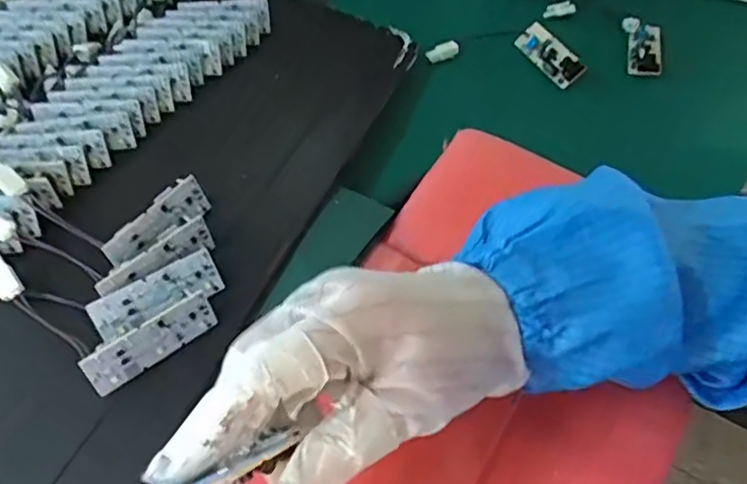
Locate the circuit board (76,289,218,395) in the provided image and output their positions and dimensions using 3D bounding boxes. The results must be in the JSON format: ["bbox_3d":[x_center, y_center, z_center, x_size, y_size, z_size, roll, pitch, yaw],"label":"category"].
[{"bbox_3d":[-0.109,0.049,0.304,0.065,0.023,0.004,-33,38,-25],"label":"circuit board"}]

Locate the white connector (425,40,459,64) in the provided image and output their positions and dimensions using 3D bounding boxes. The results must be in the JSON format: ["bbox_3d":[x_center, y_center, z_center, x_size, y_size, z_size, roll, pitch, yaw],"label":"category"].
[{"bbox_3d":[0.057,-0.156,0.502,0.026,0.011,0.009,-17,56,18],"label":"white connector"}]

